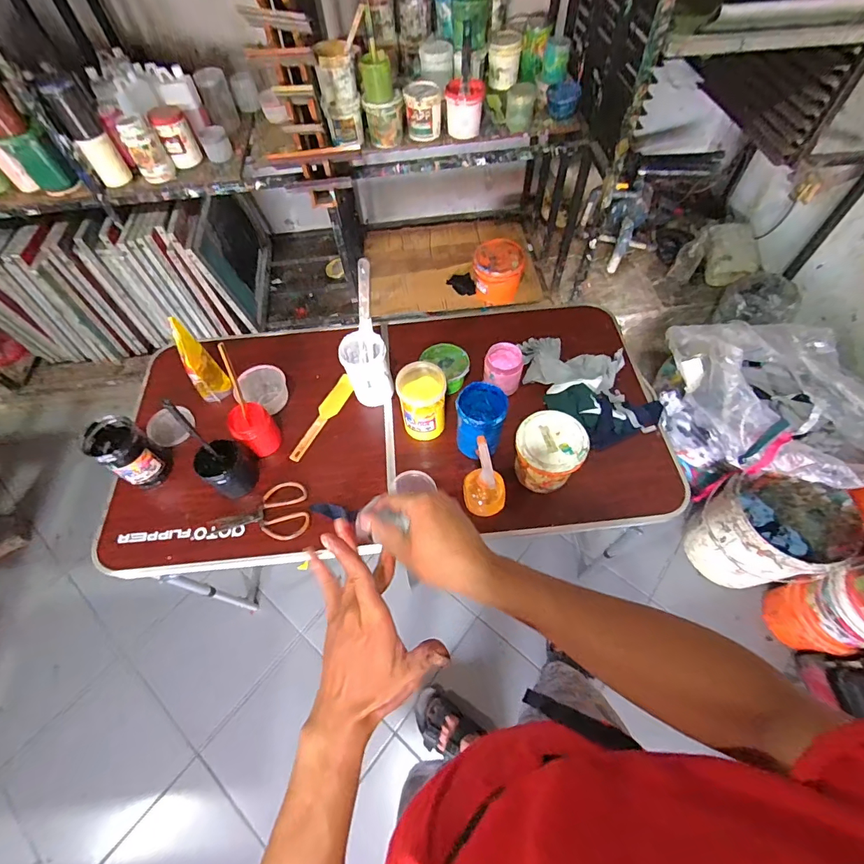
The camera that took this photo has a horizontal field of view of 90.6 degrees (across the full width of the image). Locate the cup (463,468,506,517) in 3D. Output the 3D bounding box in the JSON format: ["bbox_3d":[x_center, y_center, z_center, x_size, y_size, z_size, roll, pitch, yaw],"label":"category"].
[{"bbox_3d":[0.101,0.115,0.826,0.079,0.054,0.081,-1,59,2],"label":"cup"}]

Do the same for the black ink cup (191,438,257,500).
[{"bbox_3d":[-0.407,0.069,0.862,0.092,0.122,0.095,-1,59,2],"label":"black ink cup"}]

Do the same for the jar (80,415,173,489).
[{"bbox_3d":[-0.618,0.044,0.879,0.097,0.144,0.094,27,64,17],"label":"jar"}]

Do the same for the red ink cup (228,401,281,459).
[{"bbox_3d":[-0.376,-0.001,0.920,0.085,0.109,0.078,-37,65,-18],"label":"red ink cup"}]

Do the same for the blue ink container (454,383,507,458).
[{"bbox_3d":[0.096,-0.021,0.860,0.093,0.130,0.098,-1,59,2],"label":"blue ink container"}]

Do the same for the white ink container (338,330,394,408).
[{"bbox_3d":[-0.145,-0.139,0.957,0.096,0.125,0.113,-14,60,-5],"label":"white ink container"}]

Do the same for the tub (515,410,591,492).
[{"bbox_3d":[0.223,0.041,0.831,0.122,0.112,0.124,-1,59,2],"label":"tub"}]

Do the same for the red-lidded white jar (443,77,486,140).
[{"bbox_3d":[0.110,-1.073,1.423,0.128,0.128,0.116,3,60,4],"label":"red-lidded white jar"}]

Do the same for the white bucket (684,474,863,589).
[{"bbox_3d":[0.981,0.305,1.294,0.277,0.347,0.295,-21,61,-10],"label":"white bucket"}]

